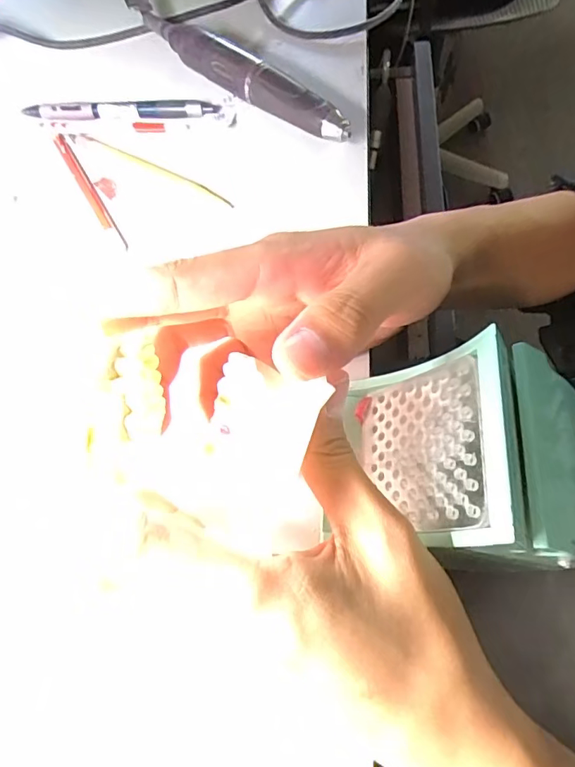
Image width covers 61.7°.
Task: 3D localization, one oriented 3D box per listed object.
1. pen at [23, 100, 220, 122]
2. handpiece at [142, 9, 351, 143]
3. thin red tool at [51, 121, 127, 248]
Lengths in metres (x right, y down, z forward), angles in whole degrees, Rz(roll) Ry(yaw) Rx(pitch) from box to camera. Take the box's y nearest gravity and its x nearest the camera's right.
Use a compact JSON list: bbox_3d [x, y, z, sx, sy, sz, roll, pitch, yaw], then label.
[{"bbox_3d":[-0.122,-0.195,0.343,0.144,0.012,0.015,3,67,7],"label":"pen"},{"bbox_3d":[-0.036,-0.217,0.337,0.025,0.030,0.206,-40,68,-11],"label":"handpiece"},{"bbox_3d":[-0.134,-0.133,0.319,0.009,0.007,0.125,-31,67,-8],"label":"thin red tool"}]

